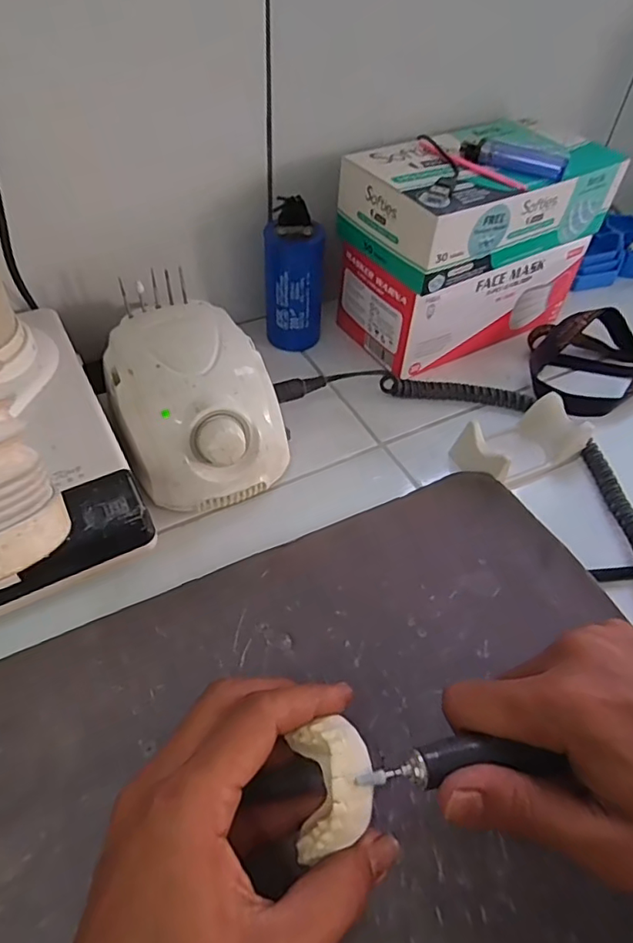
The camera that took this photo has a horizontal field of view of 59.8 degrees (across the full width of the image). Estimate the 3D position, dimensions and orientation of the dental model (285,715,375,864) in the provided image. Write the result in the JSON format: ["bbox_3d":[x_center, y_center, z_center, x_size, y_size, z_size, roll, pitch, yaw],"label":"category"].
[{"bbox_3d":[0.007,0.135,0.230,0.020,0.033,0.052,13,76,-34],"label":"dental model"}]

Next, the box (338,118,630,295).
[{"bbox_3d":[0.134,-0.228,0.449,0.212,0.063,0.112,-25,55,-23],"label":"box"}]

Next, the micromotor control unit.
[{"bbox_3d":[-0.084,-0.048,0.385,0.107,0.076,0.137,-20,53,-20],"label":"micromotor control unit"}]

